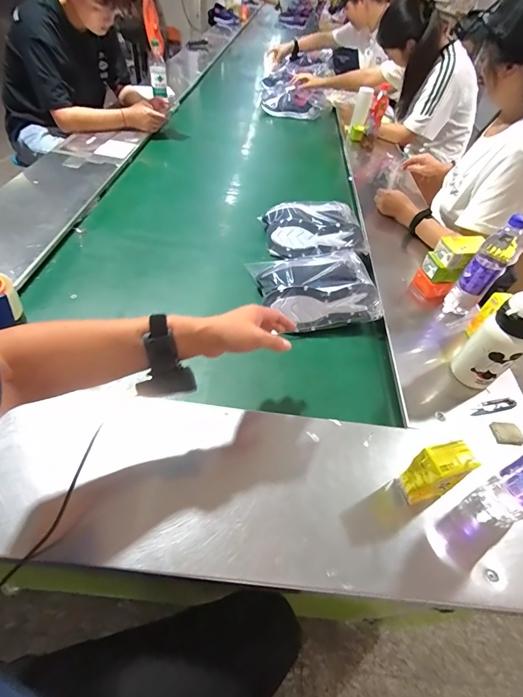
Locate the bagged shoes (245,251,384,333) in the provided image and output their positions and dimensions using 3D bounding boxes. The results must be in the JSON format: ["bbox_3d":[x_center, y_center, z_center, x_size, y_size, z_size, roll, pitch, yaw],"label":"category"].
[{"bbox_3d":[0.118,-0.141,0.798,0.243,0.097,0.208,-5,50,-12],"label":"bagged shoes"}]

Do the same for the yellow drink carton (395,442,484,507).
[{"bbox_3d":[0.240,0.175,0.483,0.070,0.108,0.042,-11,51,-16],"label":"yellow drink carton"}]

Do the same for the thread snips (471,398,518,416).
[{"bbox_3d":[0.421,0.105,0.634,0.091,0.008,0.026,-5,50,-12],"label":"thread snips"}]

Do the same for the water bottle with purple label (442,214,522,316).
[{"bbox_3d":[0.469,-0.167,0.737,0.065,0.222,0.055,36,54,23],"label":"water bottle with purple label"}]

